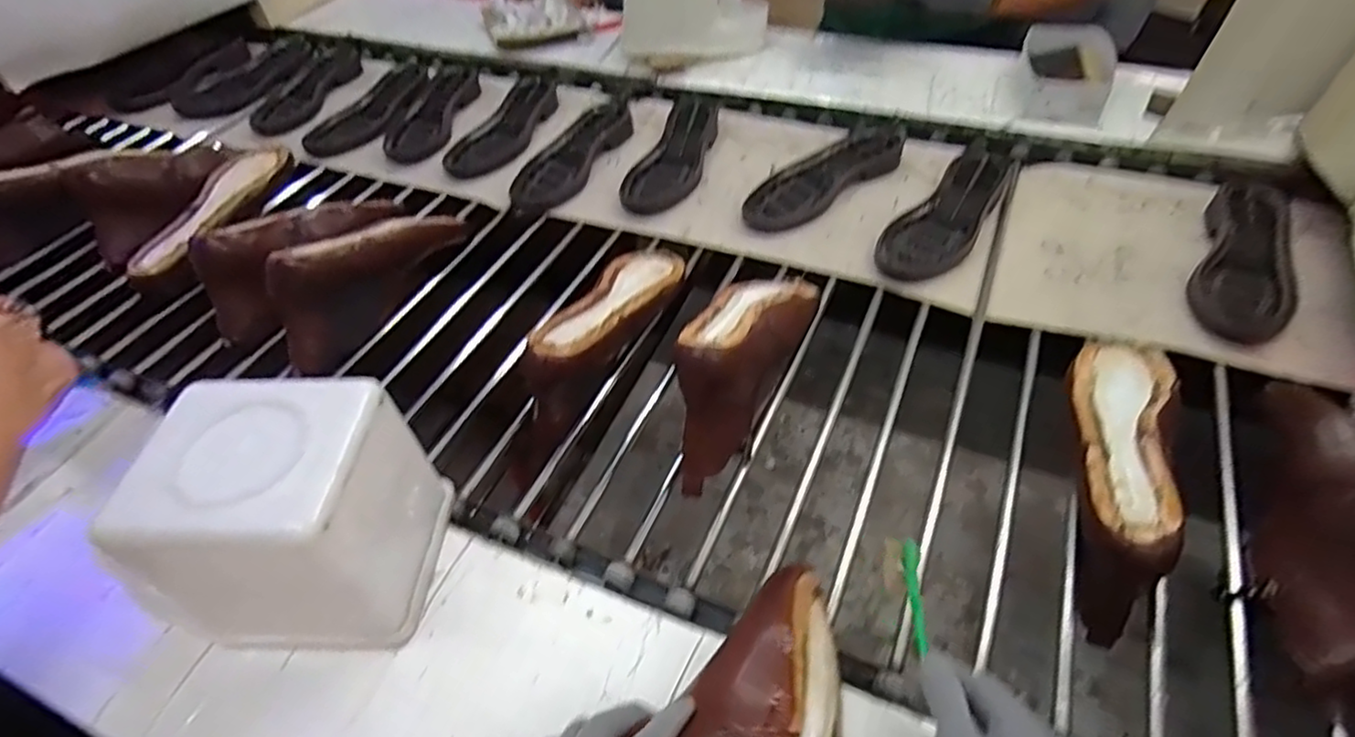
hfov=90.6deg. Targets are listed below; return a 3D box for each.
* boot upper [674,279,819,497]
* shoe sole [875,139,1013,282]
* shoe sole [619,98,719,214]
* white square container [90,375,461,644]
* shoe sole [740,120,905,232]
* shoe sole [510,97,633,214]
[{"bbox_3d":[0.061,-0.022,0.659,0.083,0.103,0.272,18,52,19],"label":"boot upper"},{"bbox_3d":[0.347,-0.203,0.858,0.097,0.037,0.277,27,56,26],"label":"shoe sole"},{"bbox_3d":[-0.002,-0.328,1.003,0.096,0.029,0.275,10,50,14],"label":"shoe sole"},{"bbox_3d":[-0.277,0.113,0.496,0.156,0.172,0.128,-4,48,2],"label":"white square container"},{"bbox_3d":[0.210,-0.276,0.939,0.297,0.037,0.101,-32,53,-22],"label":"shoe sole"},{"bbox_3d":[-0.158,-0.334,1.015,0.105,0.031,0.266,14,51,17],"label":"shoe sole"}]

